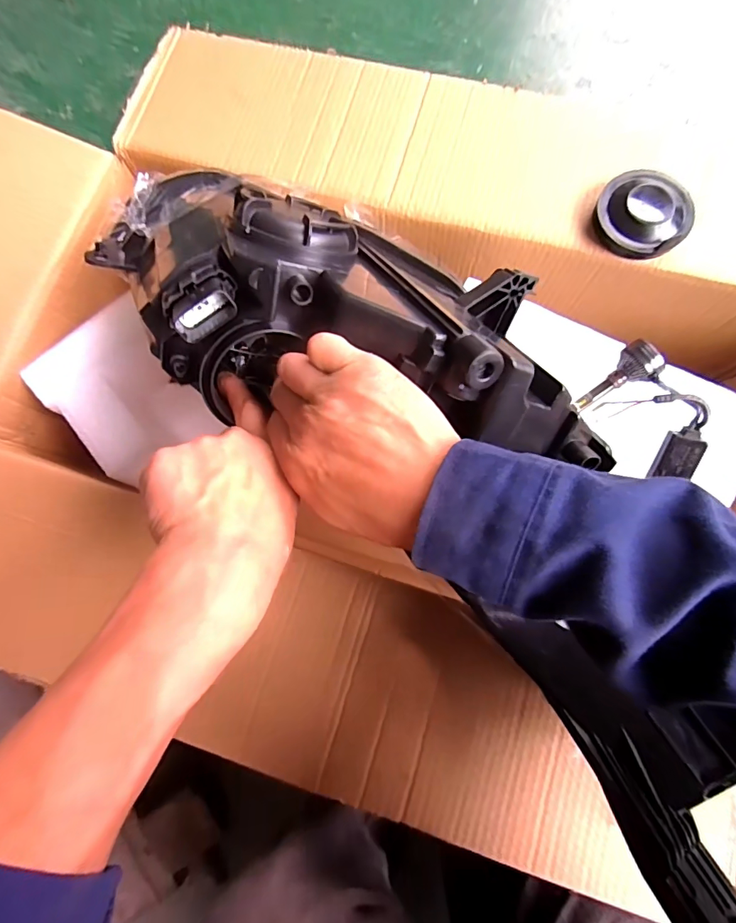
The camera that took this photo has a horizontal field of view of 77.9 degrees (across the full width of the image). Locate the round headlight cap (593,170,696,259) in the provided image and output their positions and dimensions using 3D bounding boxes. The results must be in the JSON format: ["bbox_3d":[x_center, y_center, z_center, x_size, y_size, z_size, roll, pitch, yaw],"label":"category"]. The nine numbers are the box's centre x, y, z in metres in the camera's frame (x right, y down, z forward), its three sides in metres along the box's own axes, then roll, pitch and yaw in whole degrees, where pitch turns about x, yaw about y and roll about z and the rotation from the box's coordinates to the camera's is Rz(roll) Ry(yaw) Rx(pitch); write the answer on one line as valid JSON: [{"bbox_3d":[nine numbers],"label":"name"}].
[{"bbox_3d":[0.245,-0.221,0.406,0.079,0.027,0.066,42,84,9],"label":"round headlight cap"}]

